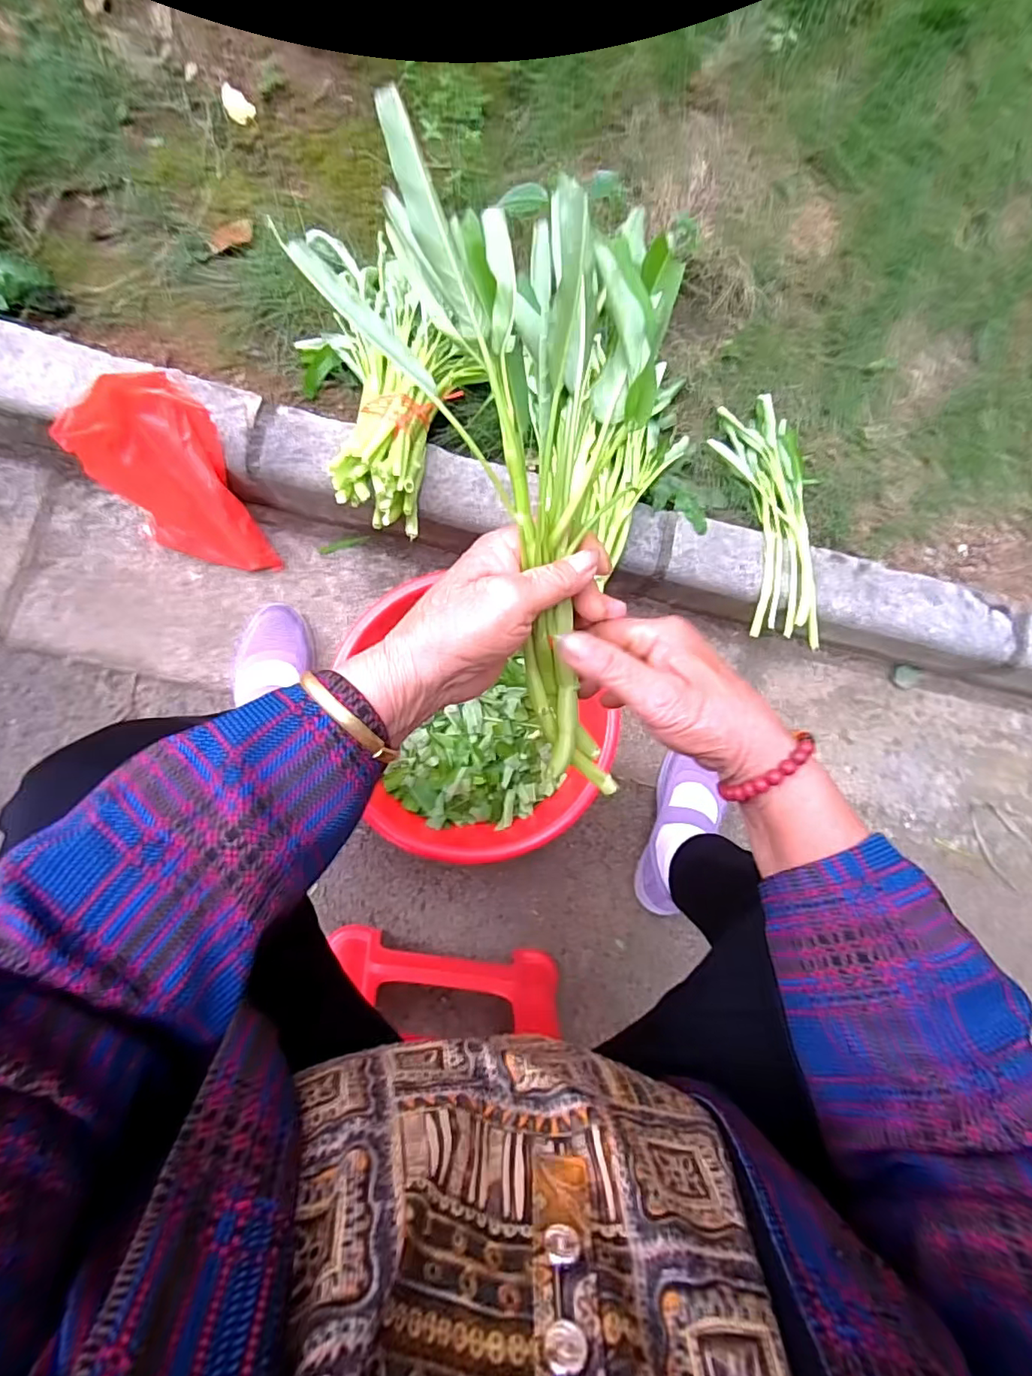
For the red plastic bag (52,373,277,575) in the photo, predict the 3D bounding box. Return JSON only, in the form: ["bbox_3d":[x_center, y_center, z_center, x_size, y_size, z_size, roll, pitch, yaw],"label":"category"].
[{"bbox_3d":[-0.396,-0.233,0.657,0.138,0.212,0.155,-15,86,-9],"label":"red plastic bag"}]

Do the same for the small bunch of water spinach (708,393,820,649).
[{"bbox_3d":[0.337,-0.221,0.751,0.120,0.082,0.336,-2,84,-7],"label":"small bunch of water spinach"}]

